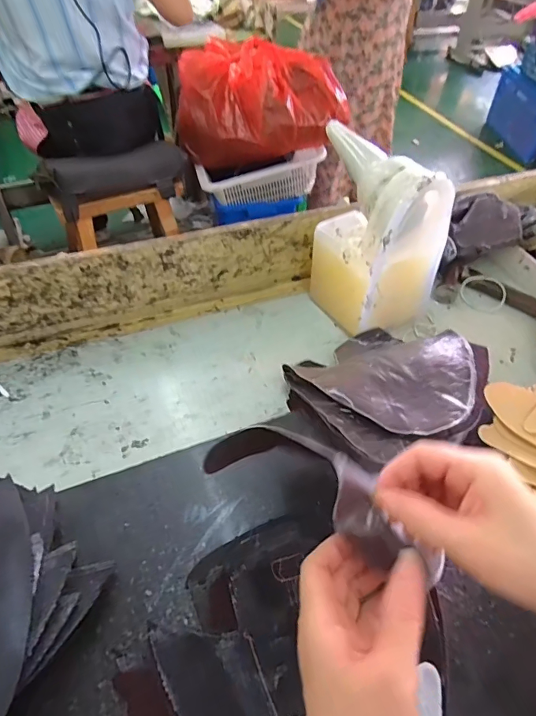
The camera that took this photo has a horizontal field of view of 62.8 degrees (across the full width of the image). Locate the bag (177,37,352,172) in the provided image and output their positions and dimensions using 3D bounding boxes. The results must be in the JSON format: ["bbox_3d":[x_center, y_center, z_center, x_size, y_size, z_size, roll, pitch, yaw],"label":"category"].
[{"bbox_3d":[-0.022,-0.685,1.191,0.437,0.257,0.263,18,51,13],"label":"bag"}]

